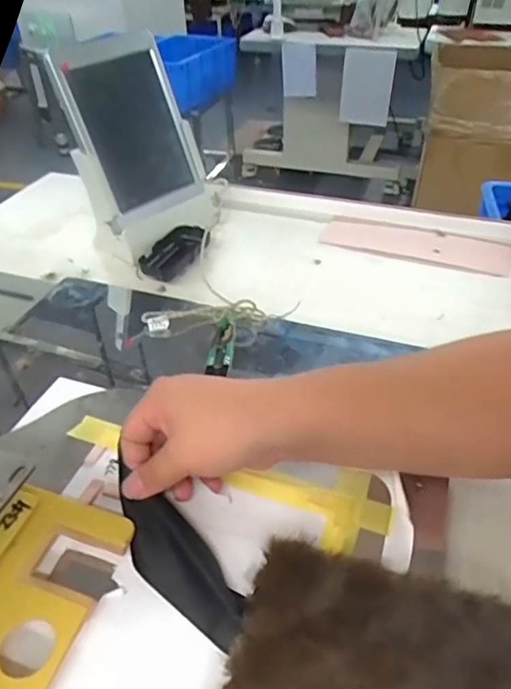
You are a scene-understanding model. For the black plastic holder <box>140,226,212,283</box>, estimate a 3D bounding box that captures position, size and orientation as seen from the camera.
[{"bbox_3d":[-0.104,-0.119,0.690,0.053,0.022,0.116,18,44,22],"label":"black plastic holder"}]

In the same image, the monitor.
[{"bbox_3d":[-0.148,-0.273,0.666,0.142,0.209,0.058,-32,40,-21],"label":"monitor"}]

